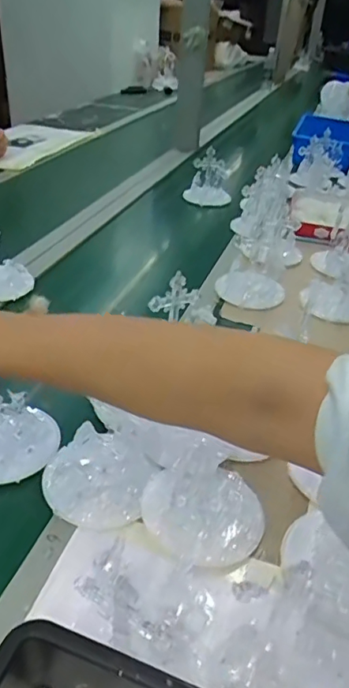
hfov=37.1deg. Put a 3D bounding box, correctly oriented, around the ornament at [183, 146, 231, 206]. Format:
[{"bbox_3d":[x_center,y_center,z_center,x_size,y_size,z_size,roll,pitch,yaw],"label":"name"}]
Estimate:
[{"bbox_3d":[0.097,-0.465,1.466,0.125,0.165,0.070,17,36,17],"label":"ornament"}]

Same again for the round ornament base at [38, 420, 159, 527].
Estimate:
[{"bbox_3d":[-0.085,0.148,0.586,0.115,0.014,0.116,19,42,7],"label":"round ornament base"}]

